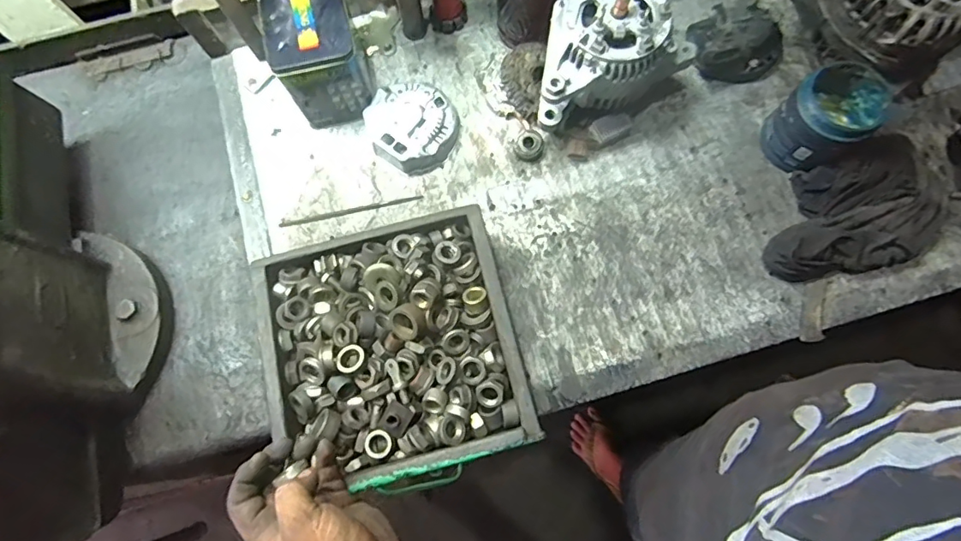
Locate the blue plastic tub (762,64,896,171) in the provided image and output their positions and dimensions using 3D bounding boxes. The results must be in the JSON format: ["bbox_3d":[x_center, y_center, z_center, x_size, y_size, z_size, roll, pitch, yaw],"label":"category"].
[{"bbox_3d":[0.397,-0.175,0.594,0.093,0.098,0.082,-35,78,-6],"label":"blue plastic tub"}]

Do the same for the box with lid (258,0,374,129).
[{"bbox_3d":[-0.195,-0.266,0.627,0.094,0.130,0.126,-12,76,-1],"label":"box with lid"}]

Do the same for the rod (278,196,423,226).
[{"bbox_3d":[-0.163,-0.076,0.644,0.180,0.004,0.008,-11,76,-1],"label":"rod"}]

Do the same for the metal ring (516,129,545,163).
[{"bbox_3d":[0.063,-0.158,0.645,0.033,0.020,0.038,41,81,10],"label":"metal ring"}]

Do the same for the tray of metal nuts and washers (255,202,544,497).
[{"bbox_3d":[-0.090,0.073,0.507,0.243,0.047,0.250,-15,76,-2],"label":"tray of metal nuts and washers"}]

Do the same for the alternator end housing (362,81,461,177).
[{"bbox_3d":[-0.084,-0.185,0.650,0.112,0.037,0.108,0,76,2],"label":"alternator end housing"}]

